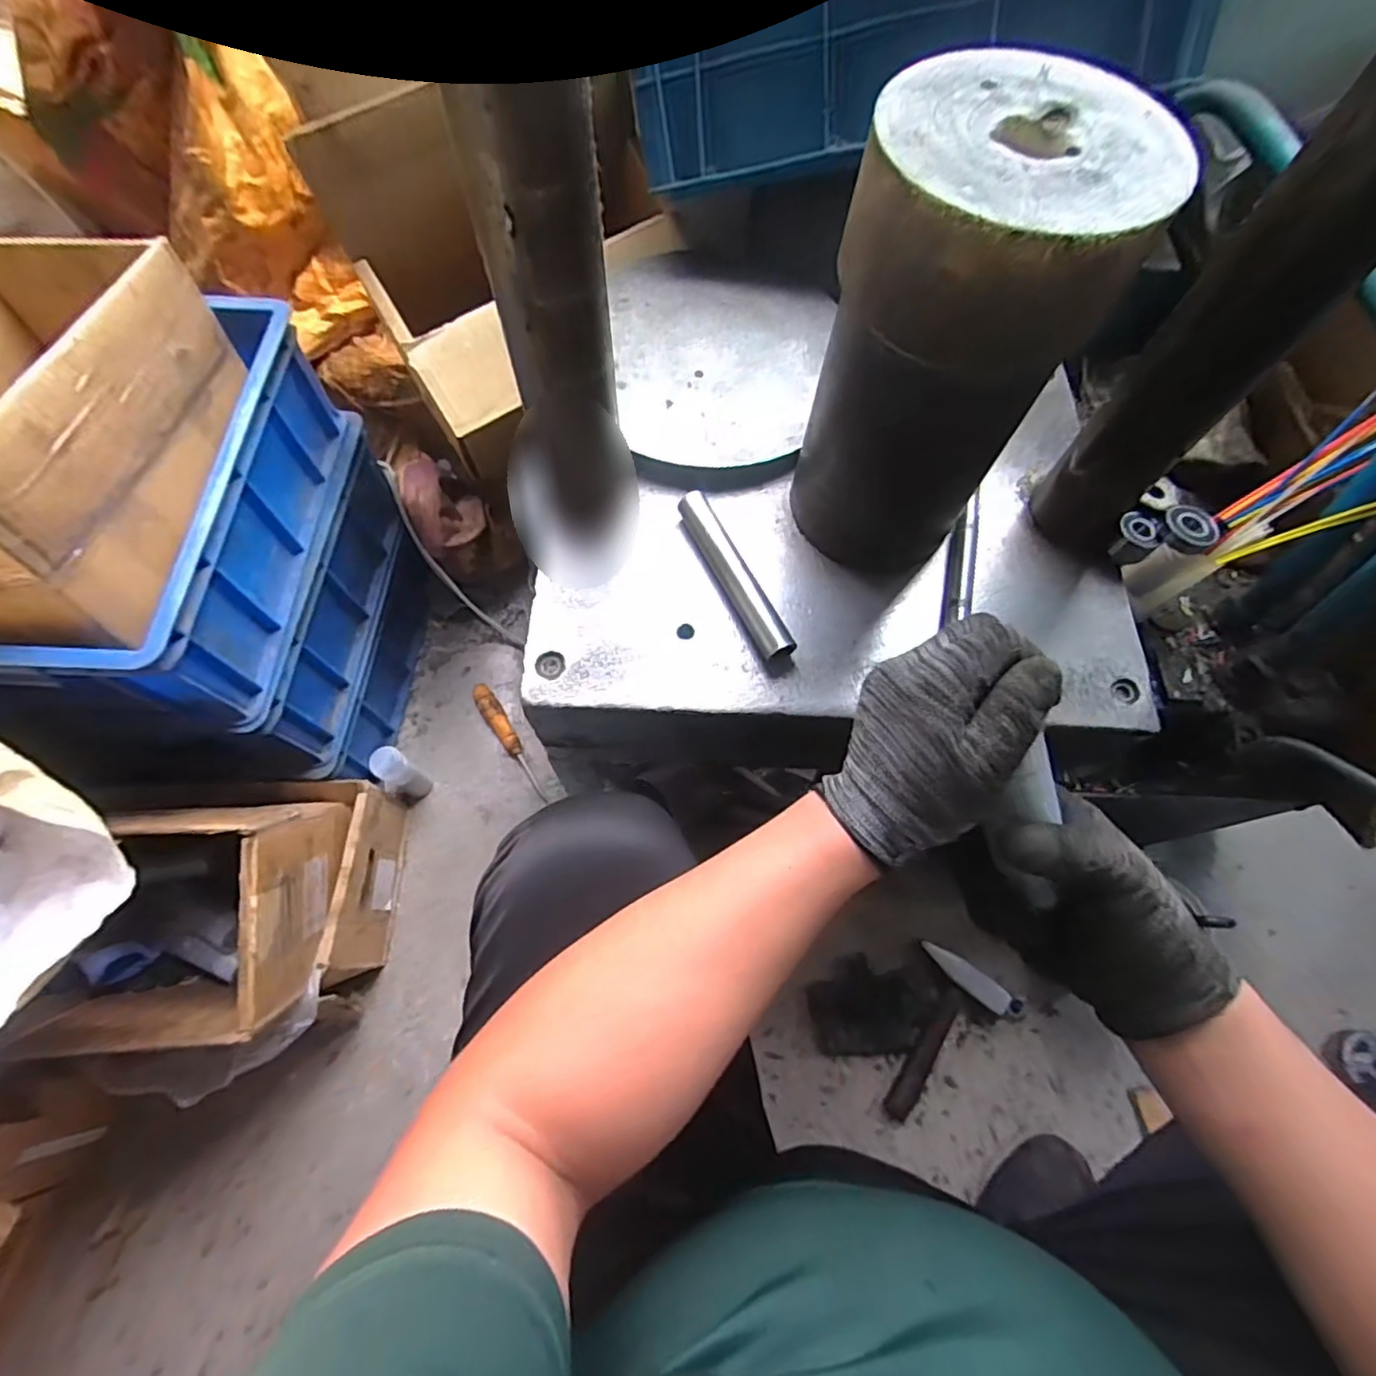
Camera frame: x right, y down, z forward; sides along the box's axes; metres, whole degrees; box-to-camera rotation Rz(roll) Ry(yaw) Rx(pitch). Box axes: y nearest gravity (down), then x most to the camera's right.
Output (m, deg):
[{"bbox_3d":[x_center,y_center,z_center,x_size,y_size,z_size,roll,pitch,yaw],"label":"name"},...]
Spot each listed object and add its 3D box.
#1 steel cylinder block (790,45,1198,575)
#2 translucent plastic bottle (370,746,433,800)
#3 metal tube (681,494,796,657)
[{"bbox_3d":[0.155,-0.201,0.406,0.130,0.251,0.140,28,68,10],"label":"steel cylinder block"},{"bbox_3d":[-0.368,0.115,0.819,0.046,0.119,0.045,1,66,-2],"label":"translucent plastic bottle"},{"bbox_3d":[0.034,-0.084,0.479,0.022,0.023,0.148,-24,69,-12],"label":"metal tube"}]

